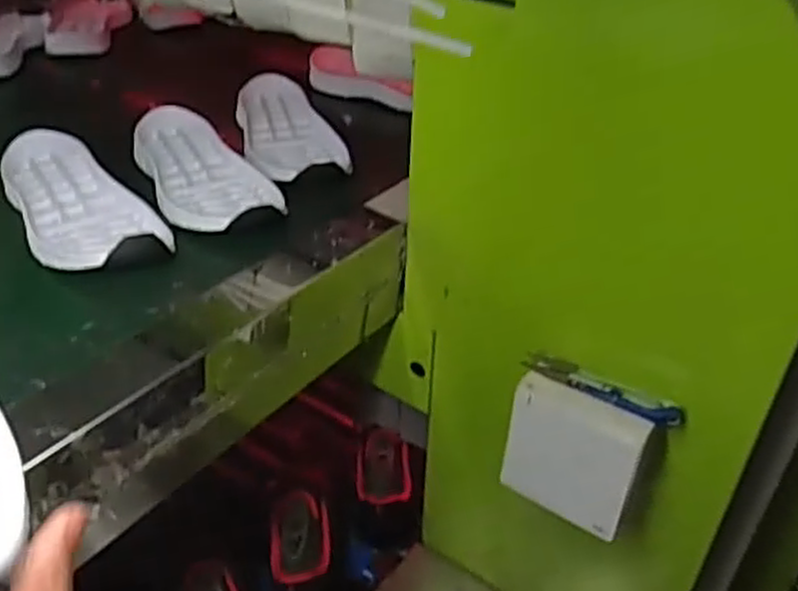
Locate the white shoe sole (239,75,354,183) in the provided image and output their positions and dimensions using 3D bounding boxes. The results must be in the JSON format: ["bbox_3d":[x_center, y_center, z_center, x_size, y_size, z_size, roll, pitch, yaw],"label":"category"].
[{"bbox_3d":[-0.101,-0.148,0.653,0.073,0.018,0.198,-11,40,-18],"label":"white shoe sole"}]

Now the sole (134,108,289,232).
[{"bbox_3d":[-0.156,-0.099,0.585,0.076,0.020,0.197,-18,42,-25],"label":"sole"}]

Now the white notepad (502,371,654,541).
[{"bbox_3d":[0.110,0.101,0.484,0.084,0.094,0.018,26,32,30],"label":"white notepad"}]

